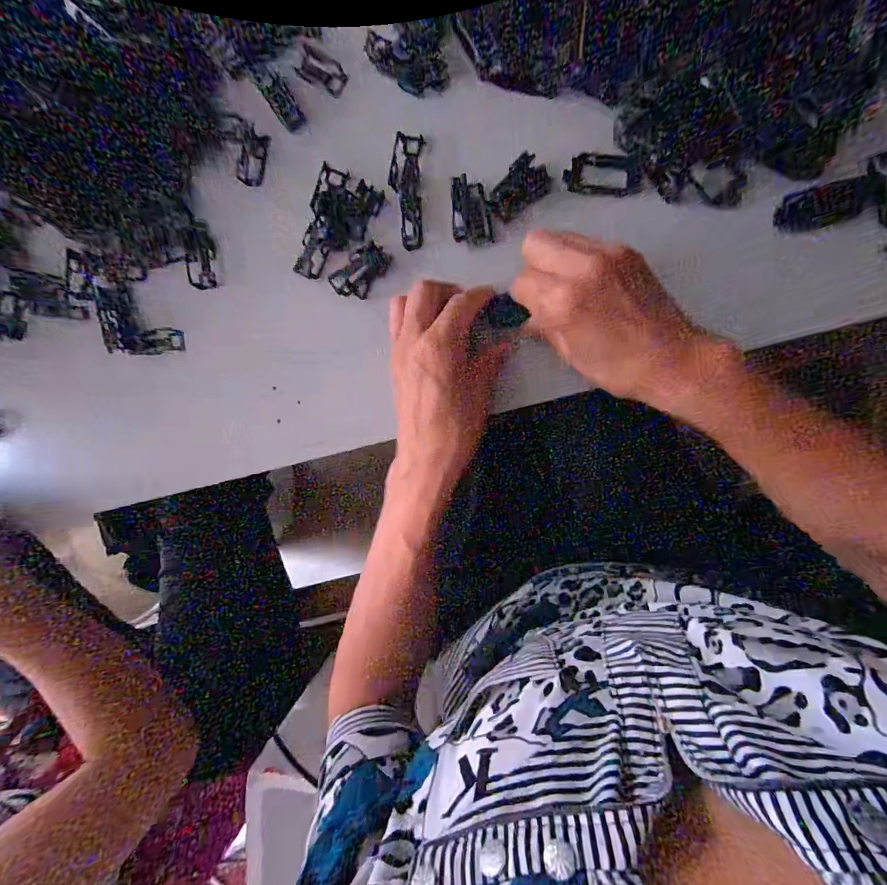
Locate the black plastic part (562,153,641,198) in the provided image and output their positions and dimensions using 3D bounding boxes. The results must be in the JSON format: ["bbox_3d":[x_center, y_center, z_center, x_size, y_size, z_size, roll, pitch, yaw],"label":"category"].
[{"bbox_3d":[0.112,-0.187,0.303,0.052,0.004,0.024,12,120,9],"label":"black plastic part"}]

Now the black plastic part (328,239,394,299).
[{"bbox_3d":[-0.063,-0.131,0.333,0.046,0.009,0.027,-44,87,7],"label":"black plastic part"}]

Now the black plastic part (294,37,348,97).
[{"bbox_3d":[-0.093,-0.281,0.328,0.045,0.004,0.023,34,96,4],"label":"black plastic part"}]

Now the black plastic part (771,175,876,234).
[{"bbox_3d":[0.245,-0.153,0.282,0.054,0.004,0.025,-7,120,12],"label":"black plastic part"}]

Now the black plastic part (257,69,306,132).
[{"bbox_3d":[-0.123,-0.261,0.333,0.018,0.005,0.040,-35,88,8],"label":"black plastic part"}]

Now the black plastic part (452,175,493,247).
[{"bbox_3d":[0.020,-0.166,0.311,0.027,0.011,0.044,-5,92,7],"label":"black plastic part"}]

